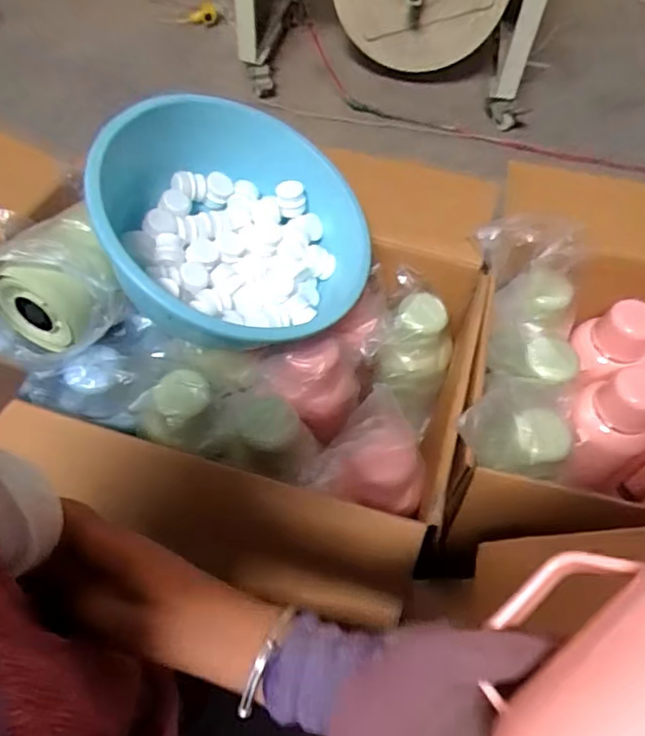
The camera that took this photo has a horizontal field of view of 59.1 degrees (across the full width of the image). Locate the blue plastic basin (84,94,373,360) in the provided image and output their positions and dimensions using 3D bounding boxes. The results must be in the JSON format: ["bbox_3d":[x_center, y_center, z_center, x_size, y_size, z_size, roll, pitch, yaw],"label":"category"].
[{"bbox_3d":[-0.119,-0.191,0.783,0.343,0.188,0.365,-14,72,-20],"label":"blue plastic basin"}]

